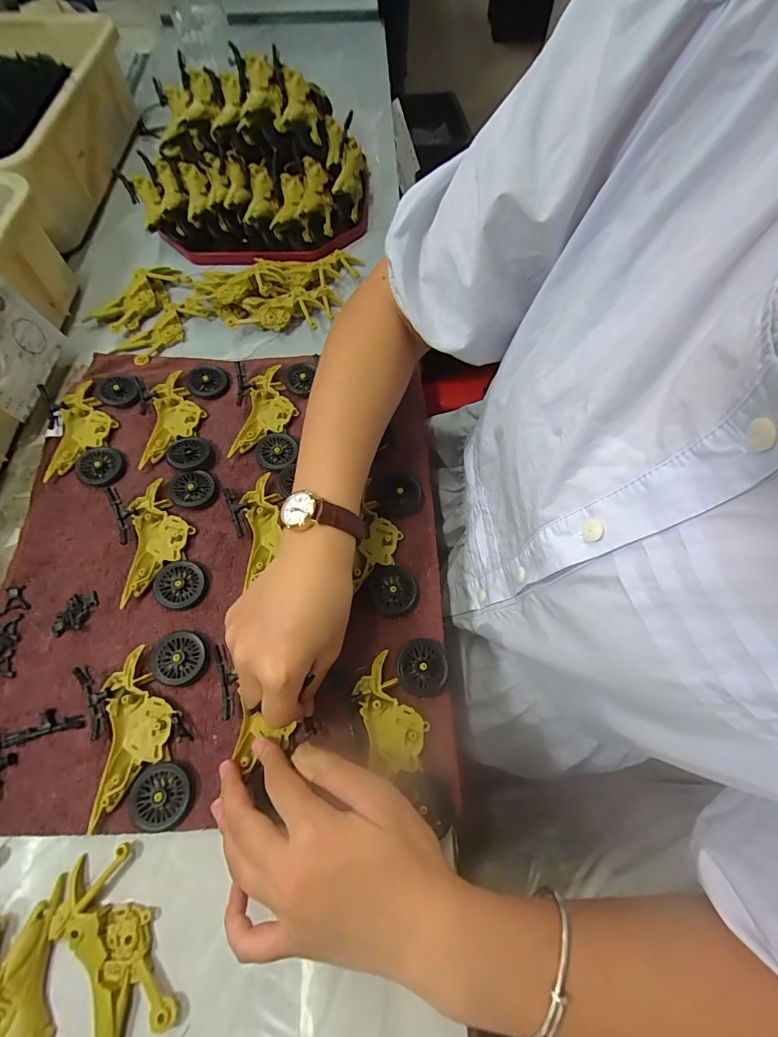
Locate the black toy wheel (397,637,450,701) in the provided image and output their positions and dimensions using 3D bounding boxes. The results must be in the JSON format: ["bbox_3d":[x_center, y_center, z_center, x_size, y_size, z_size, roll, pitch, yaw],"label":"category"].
[{"bbox_3d":[0.024,0.105,0.293,0.035,0.009,0.038,0,66,0],"label":"black toy wheel"}]

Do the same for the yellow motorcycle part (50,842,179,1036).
[{"bbox_3d":[-0.158,0.246,0.235,0.044,0.011,0.097,-31,69,-13],"label":"yellow motorcycle part"}]

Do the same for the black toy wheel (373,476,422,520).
[{"bbox_3d":[0.007,-0.021,0.351,0.038,0.010,0.040,0,66,0],"label":"black toy wheel"}]

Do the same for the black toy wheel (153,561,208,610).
[{"bbox_3d":[-0.161,0.051,0.320,0.036,0.008,0.037,-34,70,-14],"label":"black toy wheel"}]

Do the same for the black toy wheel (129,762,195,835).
[{"bbox_3d":[-0.145,0.176,0.263,0.036,0.007,0.037,0,66,0],"label":"black toy wheel"}]

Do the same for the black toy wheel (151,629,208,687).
[{"bbox_3d":[-0.149,0.100,0.296,0.036,0.009,0.036,0,66,0],"label":"black toy wheel"}]

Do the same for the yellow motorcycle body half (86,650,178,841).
[{"bbox_3d":[-0.168,0.139,0.277,0.043,0.010,0.096,-10,66,-4],"label":"yellow motorcycle body half"}]

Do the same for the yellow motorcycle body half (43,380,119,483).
[{"bbox_3d":[-0.277,-0.082,0.379,0.044,0.012,0.101,-6,66,-2],"label":"yellow motorcycle body half"}]

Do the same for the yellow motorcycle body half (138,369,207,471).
[{"bbox_3d":[-0.197,-0.093,0.384,0.043,0.010,0.100,-1,66,0],"label":"yellow motorcycle body half"}]

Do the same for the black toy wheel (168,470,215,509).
[{"bbox_3d":[-0.167,-0.025,0.352,0.035,0.004,0.034,7,65,-15],"label":"black toy wheel"}]

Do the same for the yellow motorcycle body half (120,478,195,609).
[{"bbox_3d":[-0.184,0.015,0.333,0.044,0.010,0.099,-9,66,-4],"label":"yellow motorcycle body half"}]

